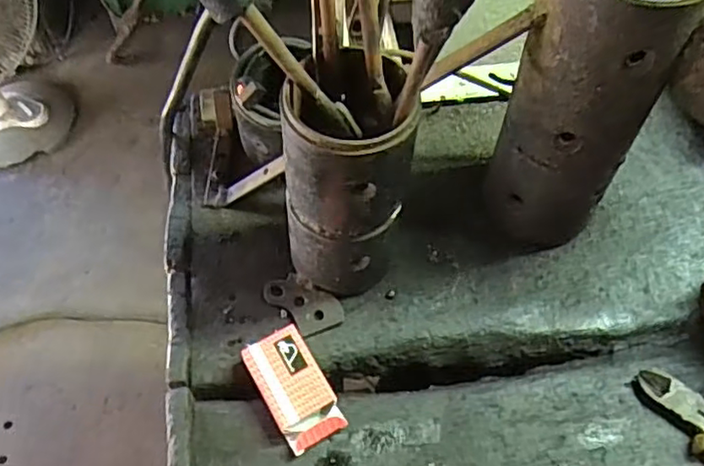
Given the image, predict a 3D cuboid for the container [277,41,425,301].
[{"bbox_3d":[0.000,-0.029,0.428,0.073,0.184,0.073,0,56,0],"label":"container"}]

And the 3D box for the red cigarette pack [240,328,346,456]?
[{"bbox_3d":[-0.040,0.105,0.436,0.042,0.019,0.077,-28,61,-17],"label":"red cigarette pack"}]

